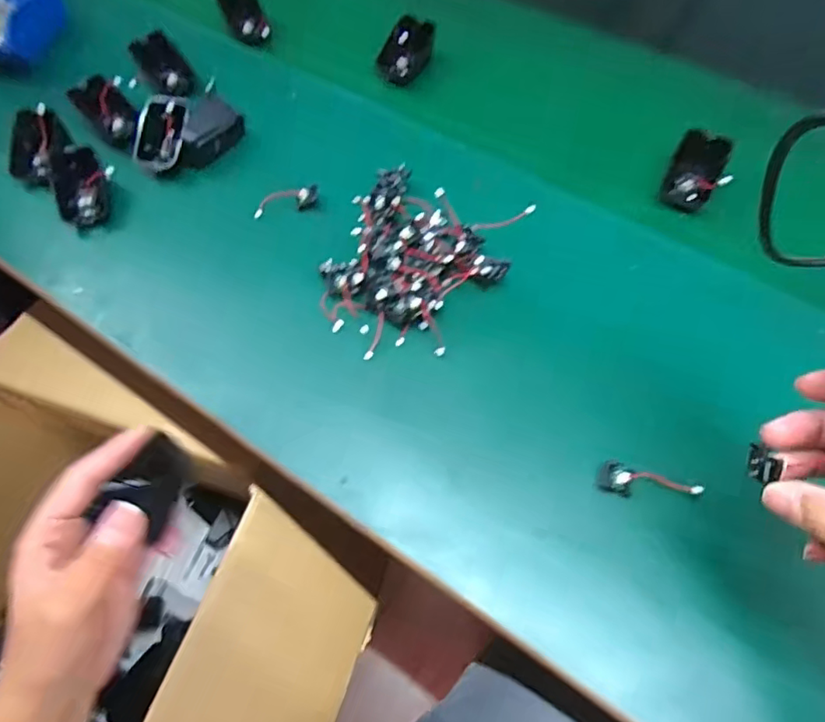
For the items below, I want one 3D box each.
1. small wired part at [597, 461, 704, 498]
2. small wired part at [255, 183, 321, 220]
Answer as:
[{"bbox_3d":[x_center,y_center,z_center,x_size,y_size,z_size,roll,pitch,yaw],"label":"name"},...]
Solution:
[{"bbox_3d":[0.166,0.089,0.399,0.066,0.012,0.023,17,65,10],"label":"small wired part"},{"bbox_3d":[-0.119,-0.151,0.530,0.062,0.012,0.027,-19,64,-8],"label":"small wired part"}]

